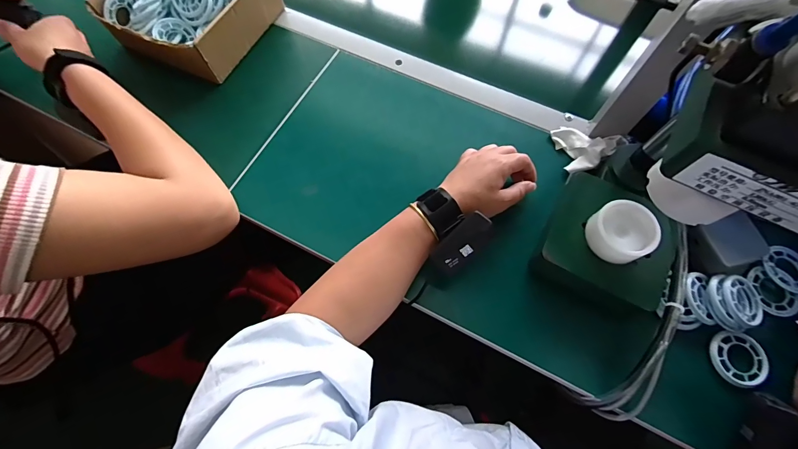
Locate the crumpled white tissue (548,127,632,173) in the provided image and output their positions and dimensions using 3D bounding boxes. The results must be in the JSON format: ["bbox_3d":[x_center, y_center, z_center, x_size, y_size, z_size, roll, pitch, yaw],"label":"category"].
[{"bbox_3d":[0.247,-0.107,0.466,0.069,0.032,0.071,-9,67,-3],"label":"crumpled white tissue"}]

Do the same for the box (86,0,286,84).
[{"bbox_3d":[-0.300,-0.324,0.535,0.201,0.078,0.200,24,69,10],"label":"box"}]

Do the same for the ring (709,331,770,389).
[{"bbox_3d":[0.360,0.141,0.378,0.055,0.012,0.054,0,67,0],"label":"ring"}]

